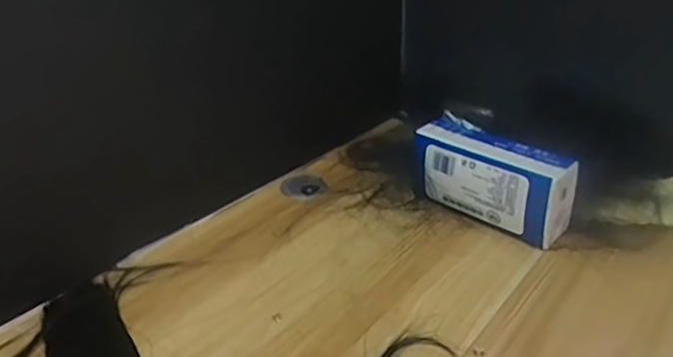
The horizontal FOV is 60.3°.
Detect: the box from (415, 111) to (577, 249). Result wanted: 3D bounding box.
[{"bbox_3d":[0.173,0.001,0.658,0.054,0.098,0.179,-26,37,-38],"label":"box"}]

